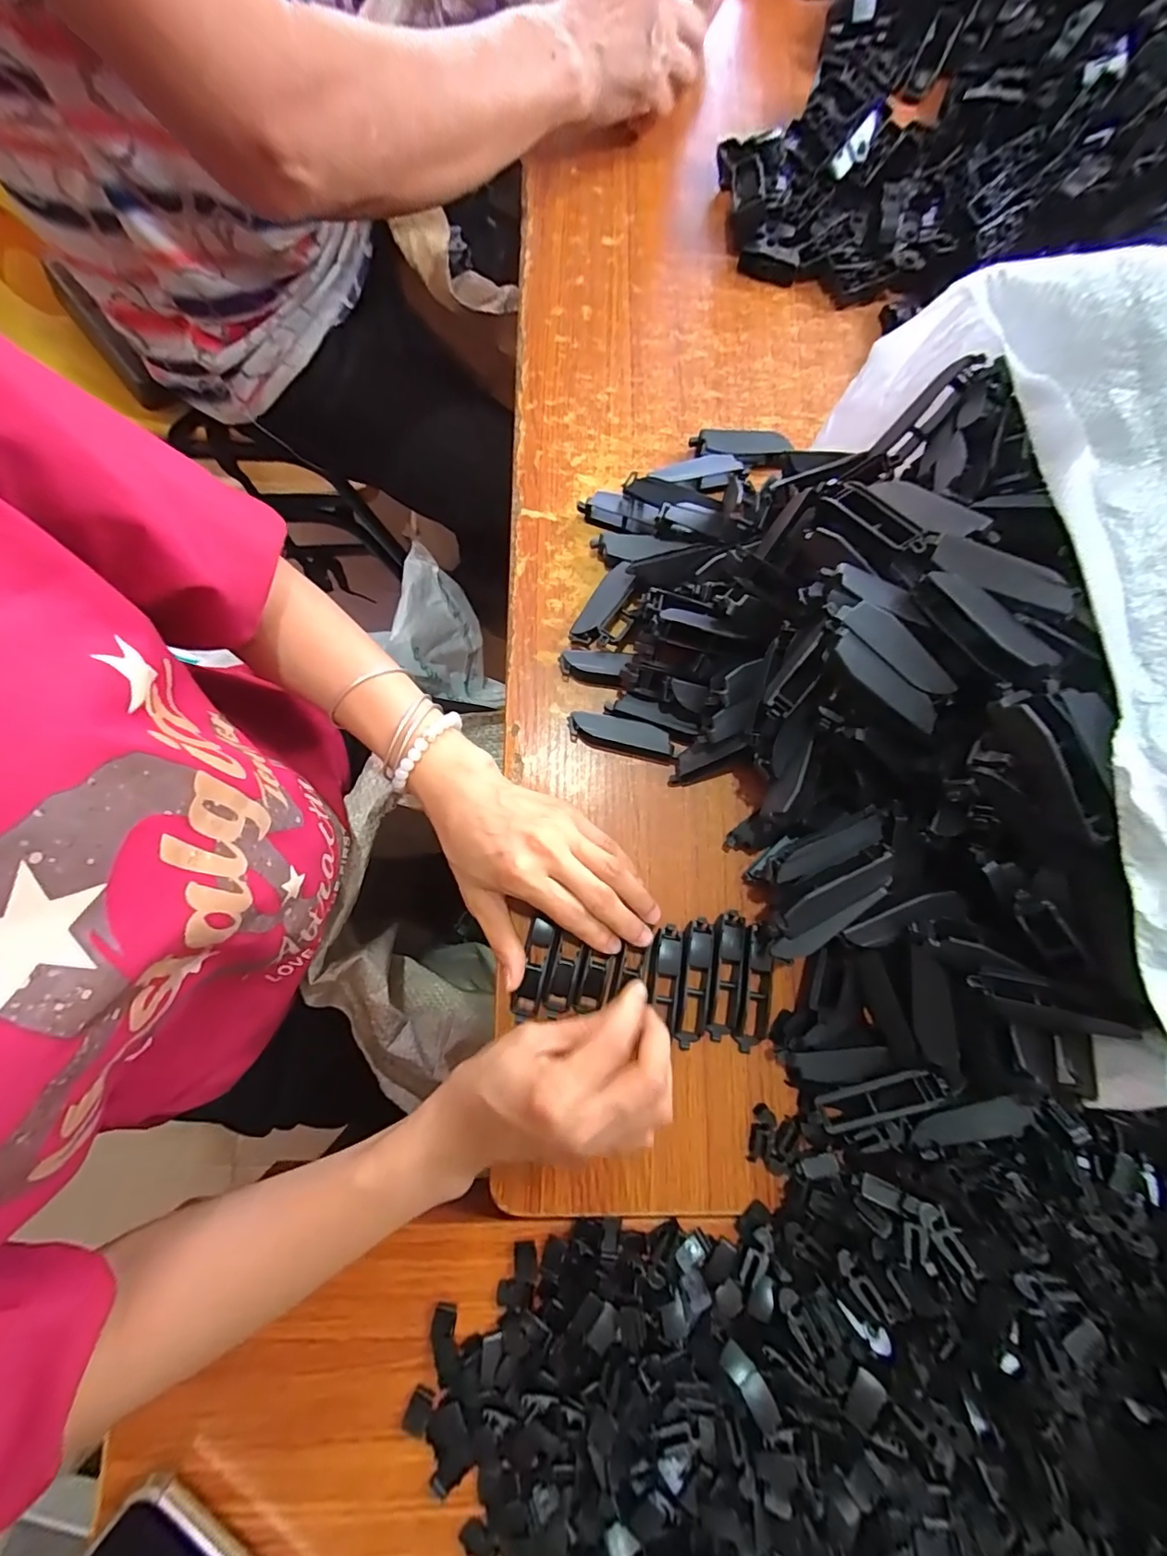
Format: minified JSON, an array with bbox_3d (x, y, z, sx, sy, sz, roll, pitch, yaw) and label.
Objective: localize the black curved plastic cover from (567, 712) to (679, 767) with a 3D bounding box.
[{"bbox_3d":[0.027,-0.027,0.351,0.073,0.019,0.020,14,80,3],"label":"black curved plastic cover"}]

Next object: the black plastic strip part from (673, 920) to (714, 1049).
[{"bbox_3d":[0.068,0.127,0.325,0.020,0.010,0.076,7,79,2],"label":"black plastic strip part"}]

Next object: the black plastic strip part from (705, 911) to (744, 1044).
[{"bbox_3d":[0.088,0.123,0.326,0.020,0.011,0.076,7,79,2],"label":"black plastic strip part"}]

